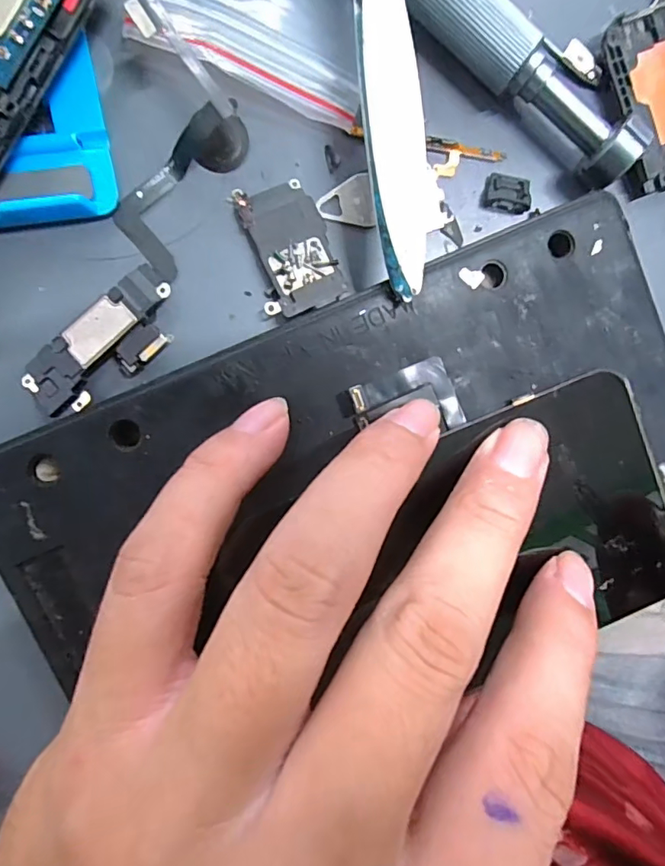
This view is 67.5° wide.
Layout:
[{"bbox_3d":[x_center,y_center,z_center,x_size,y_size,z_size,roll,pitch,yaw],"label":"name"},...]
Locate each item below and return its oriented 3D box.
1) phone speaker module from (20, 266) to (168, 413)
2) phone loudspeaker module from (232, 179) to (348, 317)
[{"bbox_3d":[-0.058,-0.022,0.128,0.043,0.008,0.020,-44,99,-1],"label":"phone speaker module"},{"bbox_3d":[-0.011,-0.049,0.132,0.021,0.004,0.034,-16,86,-10],"label":"phone loudspeaker module"}]

